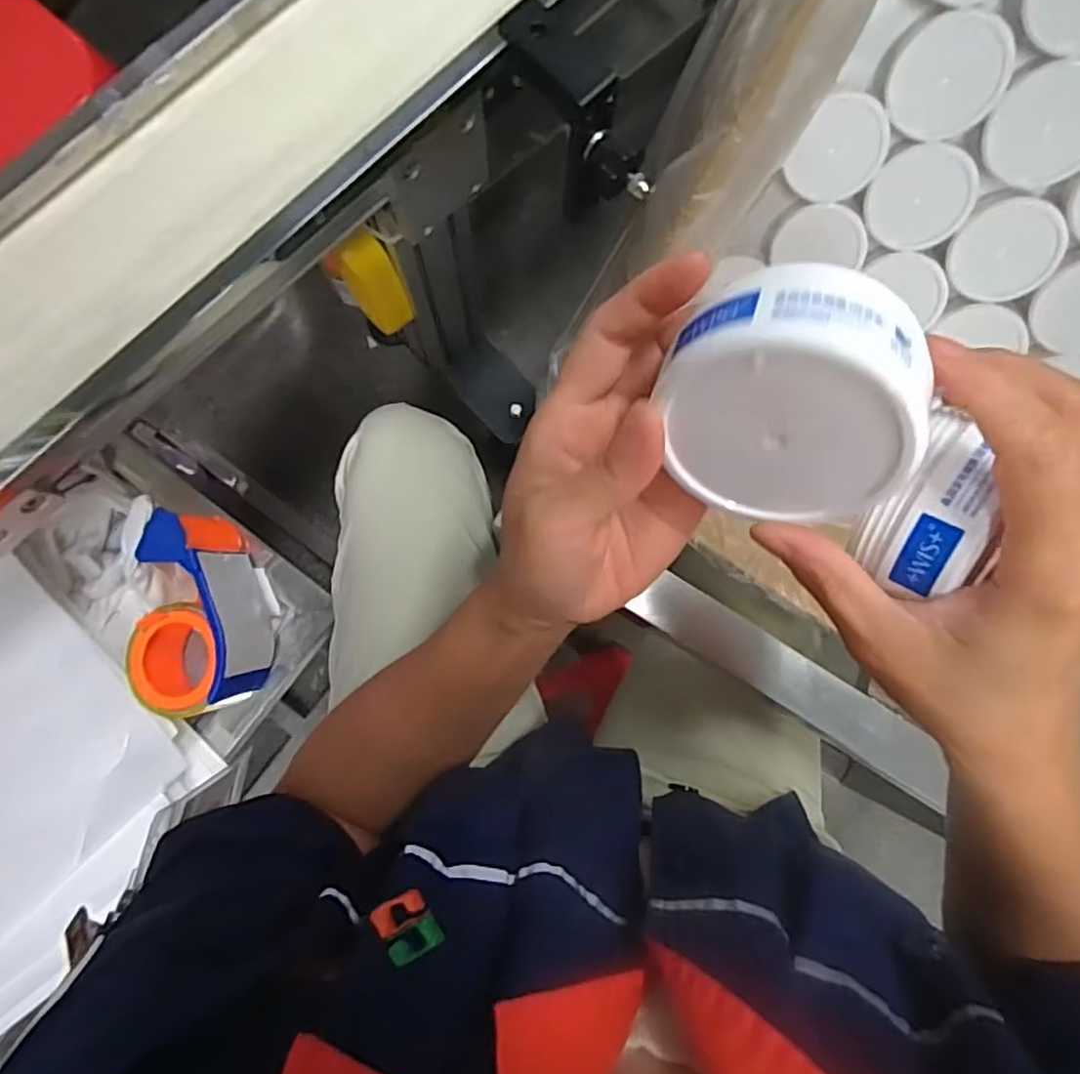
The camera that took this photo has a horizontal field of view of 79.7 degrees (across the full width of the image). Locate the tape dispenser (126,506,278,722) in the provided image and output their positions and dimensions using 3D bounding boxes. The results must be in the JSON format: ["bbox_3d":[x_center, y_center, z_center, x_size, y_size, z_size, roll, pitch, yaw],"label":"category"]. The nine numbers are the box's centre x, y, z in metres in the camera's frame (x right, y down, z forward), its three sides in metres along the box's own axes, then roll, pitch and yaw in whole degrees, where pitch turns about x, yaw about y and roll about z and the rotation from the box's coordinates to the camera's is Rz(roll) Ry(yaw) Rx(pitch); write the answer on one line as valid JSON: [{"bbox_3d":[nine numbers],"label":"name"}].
[{"bbox_3d":[-0.279,0.061,0.522,0.095,0.073,0.155,-14,83,-3],"label":"tape dispenser"}]

